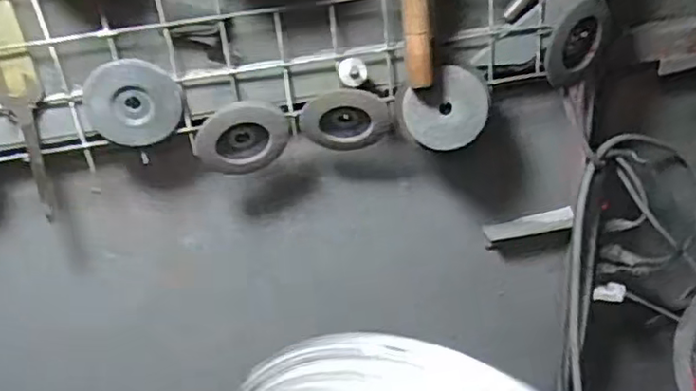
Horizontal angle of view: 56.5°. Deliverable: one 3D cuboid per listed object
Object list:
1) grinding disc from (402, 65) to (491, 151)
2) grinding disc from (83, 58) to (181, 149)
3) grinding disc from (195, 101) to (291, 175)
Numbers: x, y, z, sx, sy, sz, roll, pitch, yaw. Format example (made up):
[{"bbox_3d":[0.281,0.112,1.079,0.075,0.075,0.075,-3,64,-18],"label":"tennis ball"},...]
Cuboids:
[{"bbox_3d":[0.108,-0.092,0.698,0.090,0.081,0.011,-33,10,7],"label":"grinding disc"},{"bbox_3d":[-0.218,-0.094,0.660,0.093,0.087,0.011,-7,30,-4],"label":"grinding disc"},{"bbox_3d":[-0.110,-0.061,0.686,0.096,0.078,0.022,-11,31,-11],"label":"grinding disc"}]

